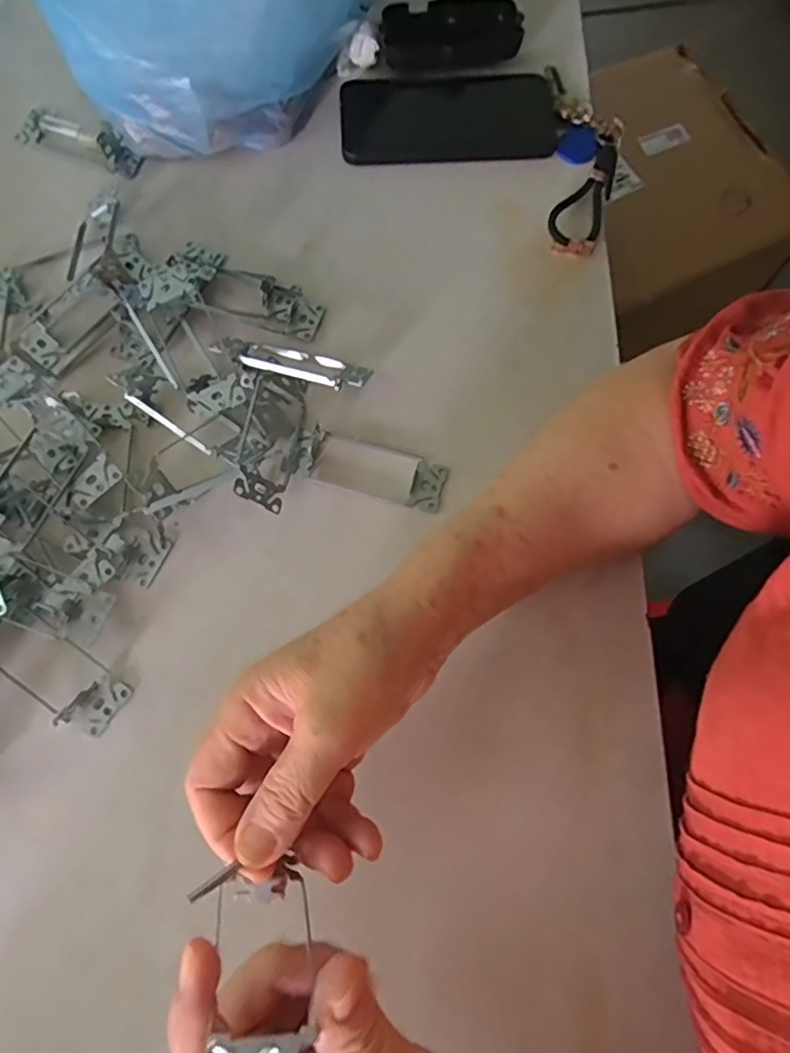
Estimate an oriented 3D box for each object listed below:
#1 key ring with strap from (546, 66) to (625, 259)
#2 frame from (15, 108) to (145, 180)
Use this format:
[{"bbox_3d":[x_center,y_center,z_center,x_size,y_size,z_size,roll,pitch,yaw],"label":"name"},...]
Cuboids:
[{"bbox_3d":[0.149,-0.286,0.468,0.059,0.014,0.183,5,74,0],"label":"key ring with strap"},{"bbox_3d":[-0.244,-0.304,0.466,0.099,0.020,0.035,23,75,5],"label":"frame"}]

